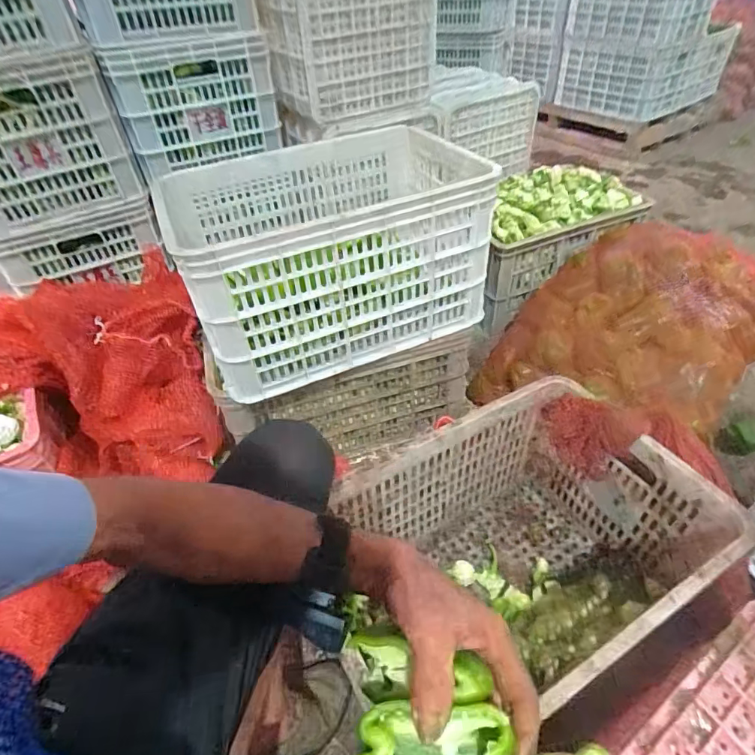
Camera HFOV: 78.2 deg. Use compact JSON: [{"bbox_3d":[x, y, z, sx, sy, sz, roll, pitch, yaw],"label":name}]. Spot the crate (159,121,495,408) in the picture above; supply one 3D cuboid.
[{"bbox_3d":[-0.087,-0.231,0.857,0.476,0.271,0.364,-16,46,-11],"label":"crate"}]

